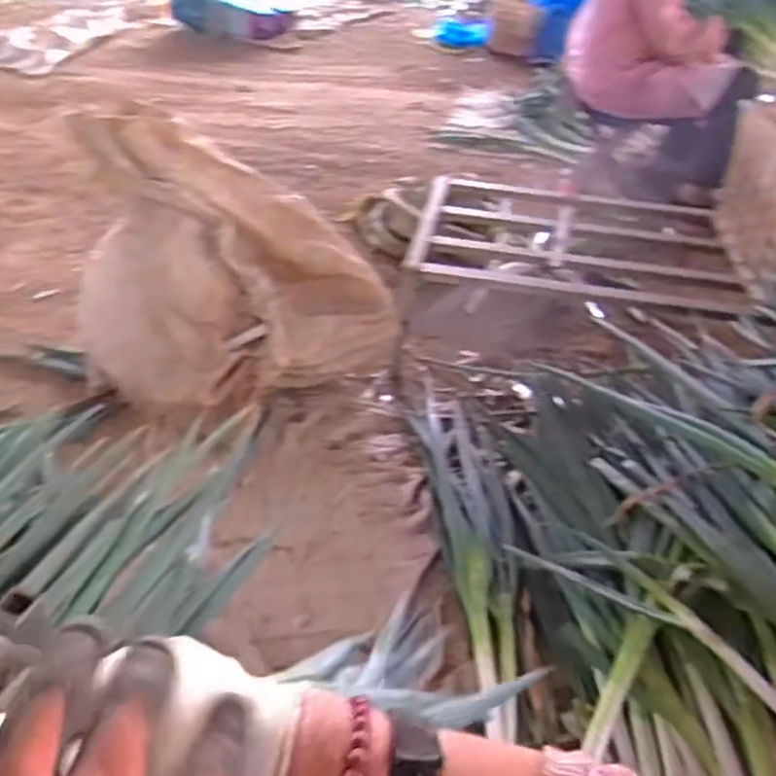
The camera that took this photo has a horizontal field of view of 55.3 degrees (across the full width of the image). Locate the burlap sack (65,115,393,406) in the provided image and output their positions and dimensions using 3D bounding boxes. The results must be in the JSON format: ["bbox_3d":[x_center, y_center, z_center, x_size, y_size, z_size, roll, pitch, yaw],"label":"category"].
[{"bbox_3d":[-0.295,-0.239,1.448,0.513,0.496,0.451,-17,43,-33],"label":"burlap sack"}]

